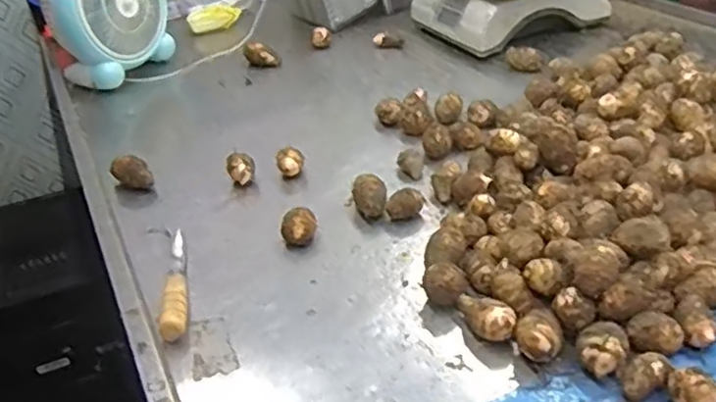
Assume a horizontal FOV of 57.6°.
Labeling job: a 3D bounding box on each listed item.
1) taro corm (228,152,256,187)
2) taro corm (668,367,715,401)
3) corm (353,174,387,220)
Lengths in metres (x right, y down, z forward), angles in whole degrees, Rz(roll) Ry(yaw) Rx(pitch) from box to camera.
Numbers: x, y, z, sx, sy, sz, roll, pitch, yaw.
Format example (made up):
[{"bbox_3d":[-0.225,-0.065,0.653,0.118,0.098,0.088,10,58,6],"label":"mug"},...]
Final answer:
[{"bbox_3d":[-0.150,-0.038,0.844,0.035,0.040,0.036,-11,35,-9],"label":"taro corm"},{"bbox_3d":[0.257,0.152,0.496,0.033,0.034,0.034,-3,34,2],"label":"taro corm"},{"bbox_3d":[0.015,-0.002,0.766,0.037,0.044,0.048,-6,34,-1],"label":"corm"}]

